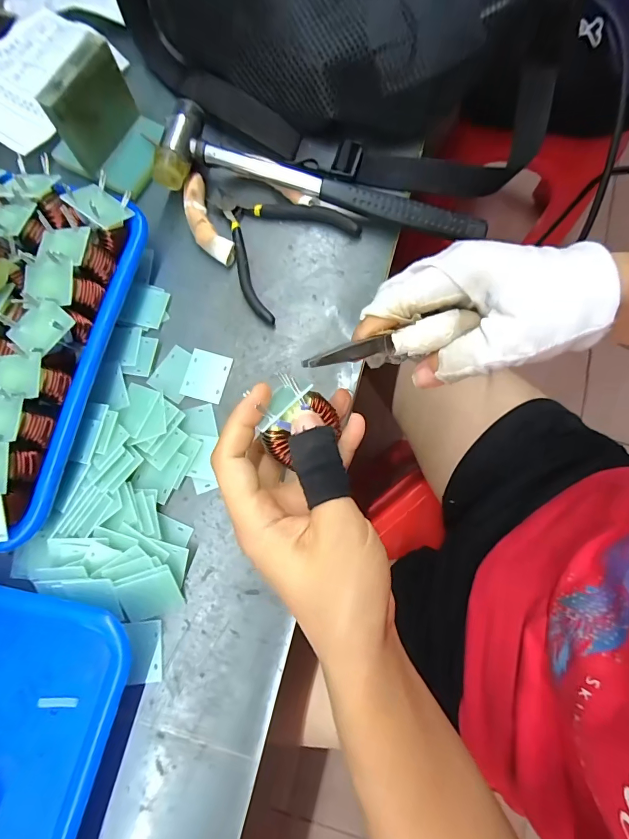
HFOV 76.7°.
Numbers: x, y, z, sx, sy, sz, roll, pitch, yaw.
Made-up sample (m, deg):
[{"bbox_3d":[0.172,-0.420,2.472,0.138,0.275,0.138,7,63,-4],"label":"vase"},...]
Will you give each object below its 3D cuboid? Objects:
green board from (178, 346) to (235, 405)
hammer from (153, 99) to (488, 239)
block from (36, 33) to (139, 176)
[{"bbox_3d":[-0.077,-0.031,0.283,0.029,0.004,0.035,15,79,1],"label":"green board"},{"bbox_3d":[0.009,-0.181,0.297,0.239,0.032,0.056,9,79,0],"label":"hammer"},{"bbox_3d":[-0.162,-0.227,0.292,0.016,0.057,0.064,29,80,4],"label":"block"}]

